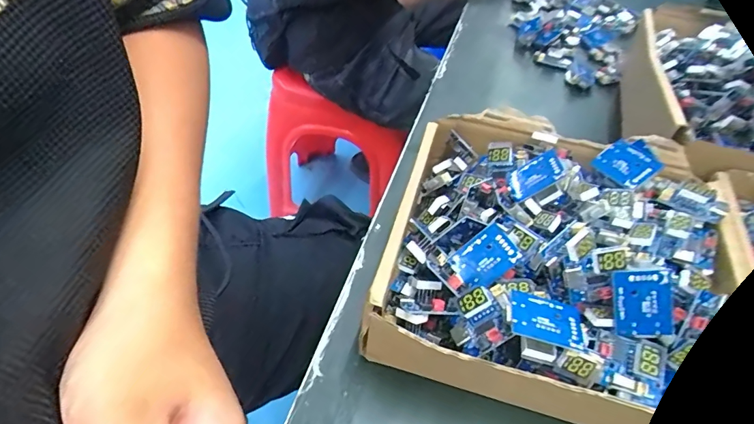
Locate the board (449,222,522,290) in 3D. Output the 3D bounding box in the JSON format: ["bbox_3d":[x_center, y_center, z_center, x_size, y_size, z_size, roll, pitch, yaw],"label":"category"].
[{"bbox_3d":[0.049,0.022,0.200,0.028,0.004,0.021,-40,89,6],"label":"board"}]

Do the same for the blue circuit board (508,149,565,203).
[{"bbox_3d":[0.081,-0.019,0.228,0.004,0.028,0.018,23,46,-41],"label":"blue circuit board"}]

